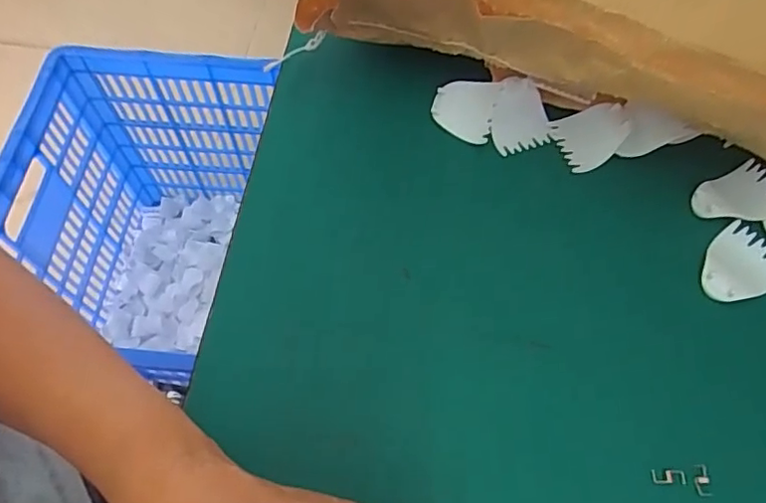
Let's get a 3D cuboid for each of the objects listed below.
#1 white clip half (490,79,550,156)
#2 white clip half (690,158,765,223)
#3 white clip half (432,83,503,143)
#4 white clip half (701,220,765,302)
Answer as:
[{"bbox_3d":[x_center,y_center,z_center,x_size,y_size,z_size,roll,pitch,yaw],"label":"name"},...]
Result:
[{"bbox_3d":[0.087,-0.082,0.362,0.035,0.028,0.039,14,61,8],"label":"white clip half"},{"bbox_3d":[0.210,-0.031,0.342,0.049,0.011,0.037,-22,62,-12],"label":"white clip half"},{"bbox_3d":[0.051,-0.090,0.367,0.039,0.009,0.038,14,85,24],"label":"white clip half"},{"bbox_3d":[0.199,0.010,0.325,0.048,0.005,0.039,-37,66,-19],"label":"white clip half"}]

